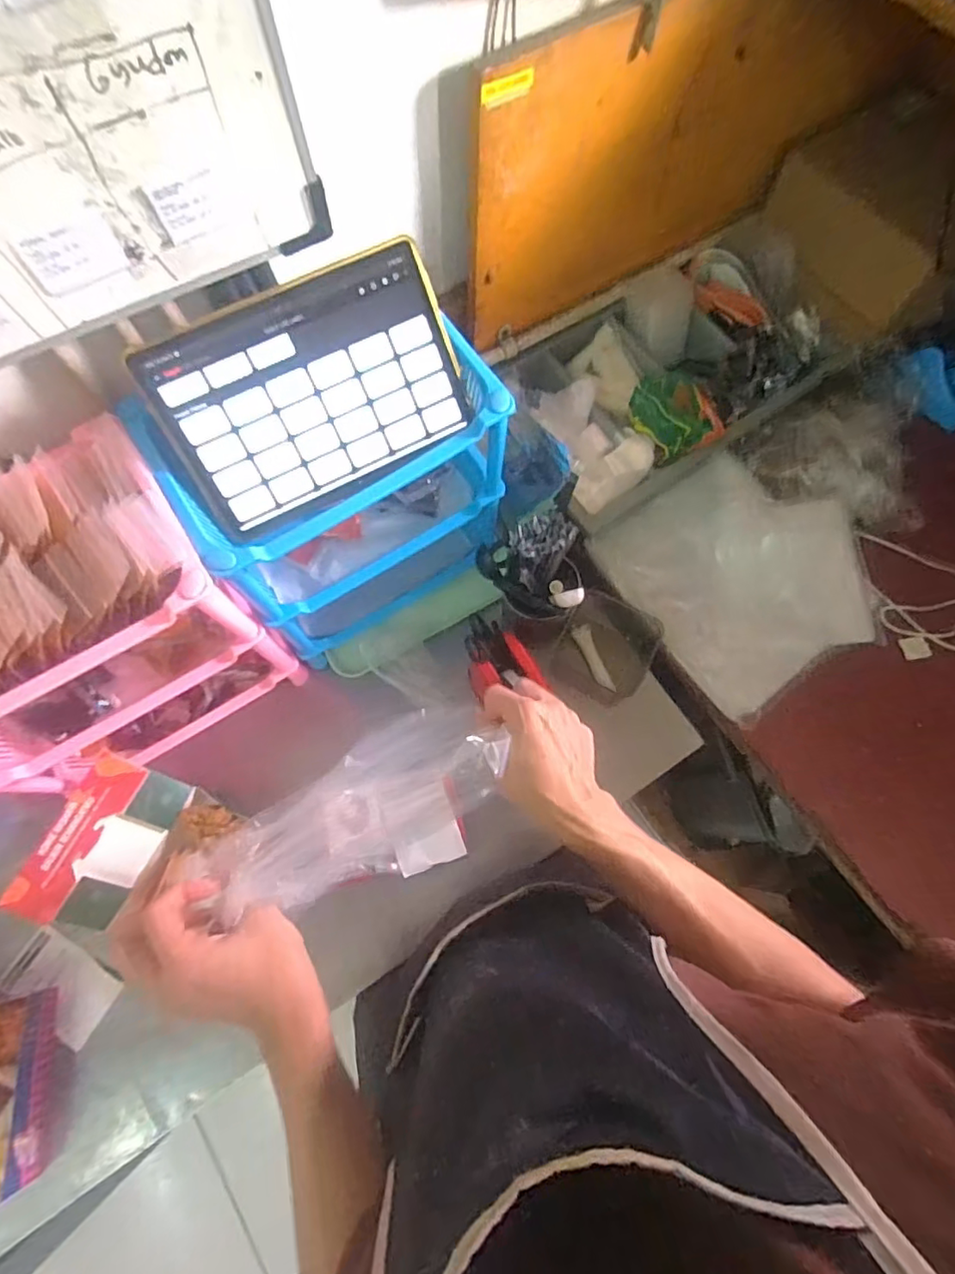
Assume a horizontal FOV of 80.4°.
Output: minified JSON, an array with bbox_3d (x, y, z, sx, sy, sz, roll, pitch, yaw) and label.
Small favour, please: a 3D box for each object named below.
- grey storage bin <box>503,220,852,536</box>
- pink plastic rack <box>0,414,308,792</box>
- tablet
[{"bbox_3d":[0.267,-0.378,0.797,0.487,0.110,0.265,-33,75,-11],"label":"grey storage bin"},{"bbox_3d":[-0.397,0.008,0.592,0.303,0.331,0.187,-32,75,-11],"label":"pink plastic rack"},{"bbox_3d":[-0.138,-0.214,0.496,0.247,0.011,0.164,-28,118,-8],"label":"tablet"}]

